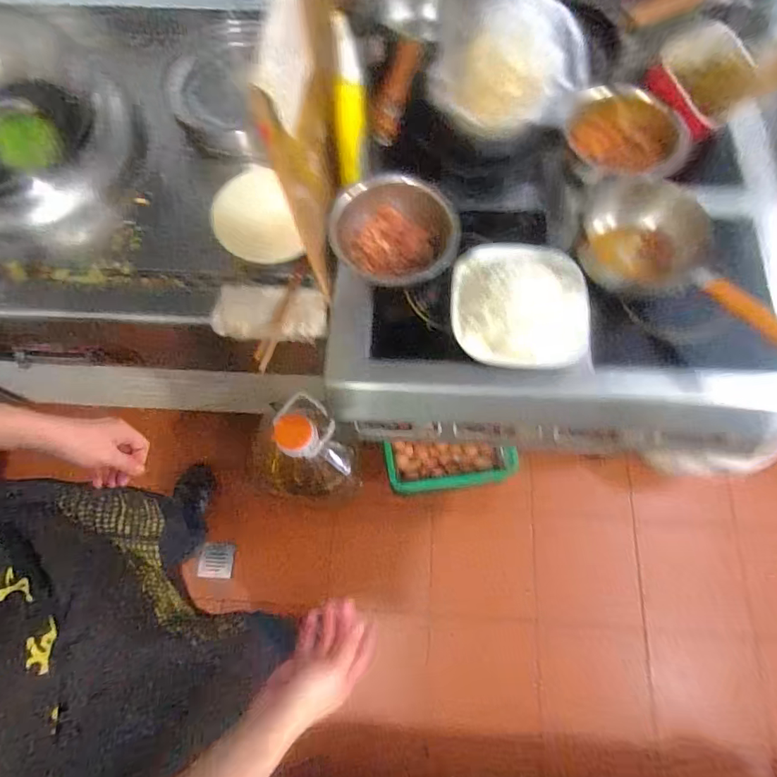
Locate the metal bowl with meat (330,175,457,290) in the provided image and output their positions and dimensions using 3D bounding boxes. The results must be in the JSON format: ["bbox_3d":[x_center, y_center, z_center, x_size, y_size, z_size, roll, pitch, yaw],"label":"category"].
[{"bbox_3d":[0.011,-0.248,0.791,0.198,0.070,0.194,0,71,0],"label":"metal bowl with meat"}]

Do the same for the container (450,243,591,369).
[{"bbox_3d":[0.209,-0.140,0.762,0.215,0.066,0.209,3,71,1],"label":"container"}]

